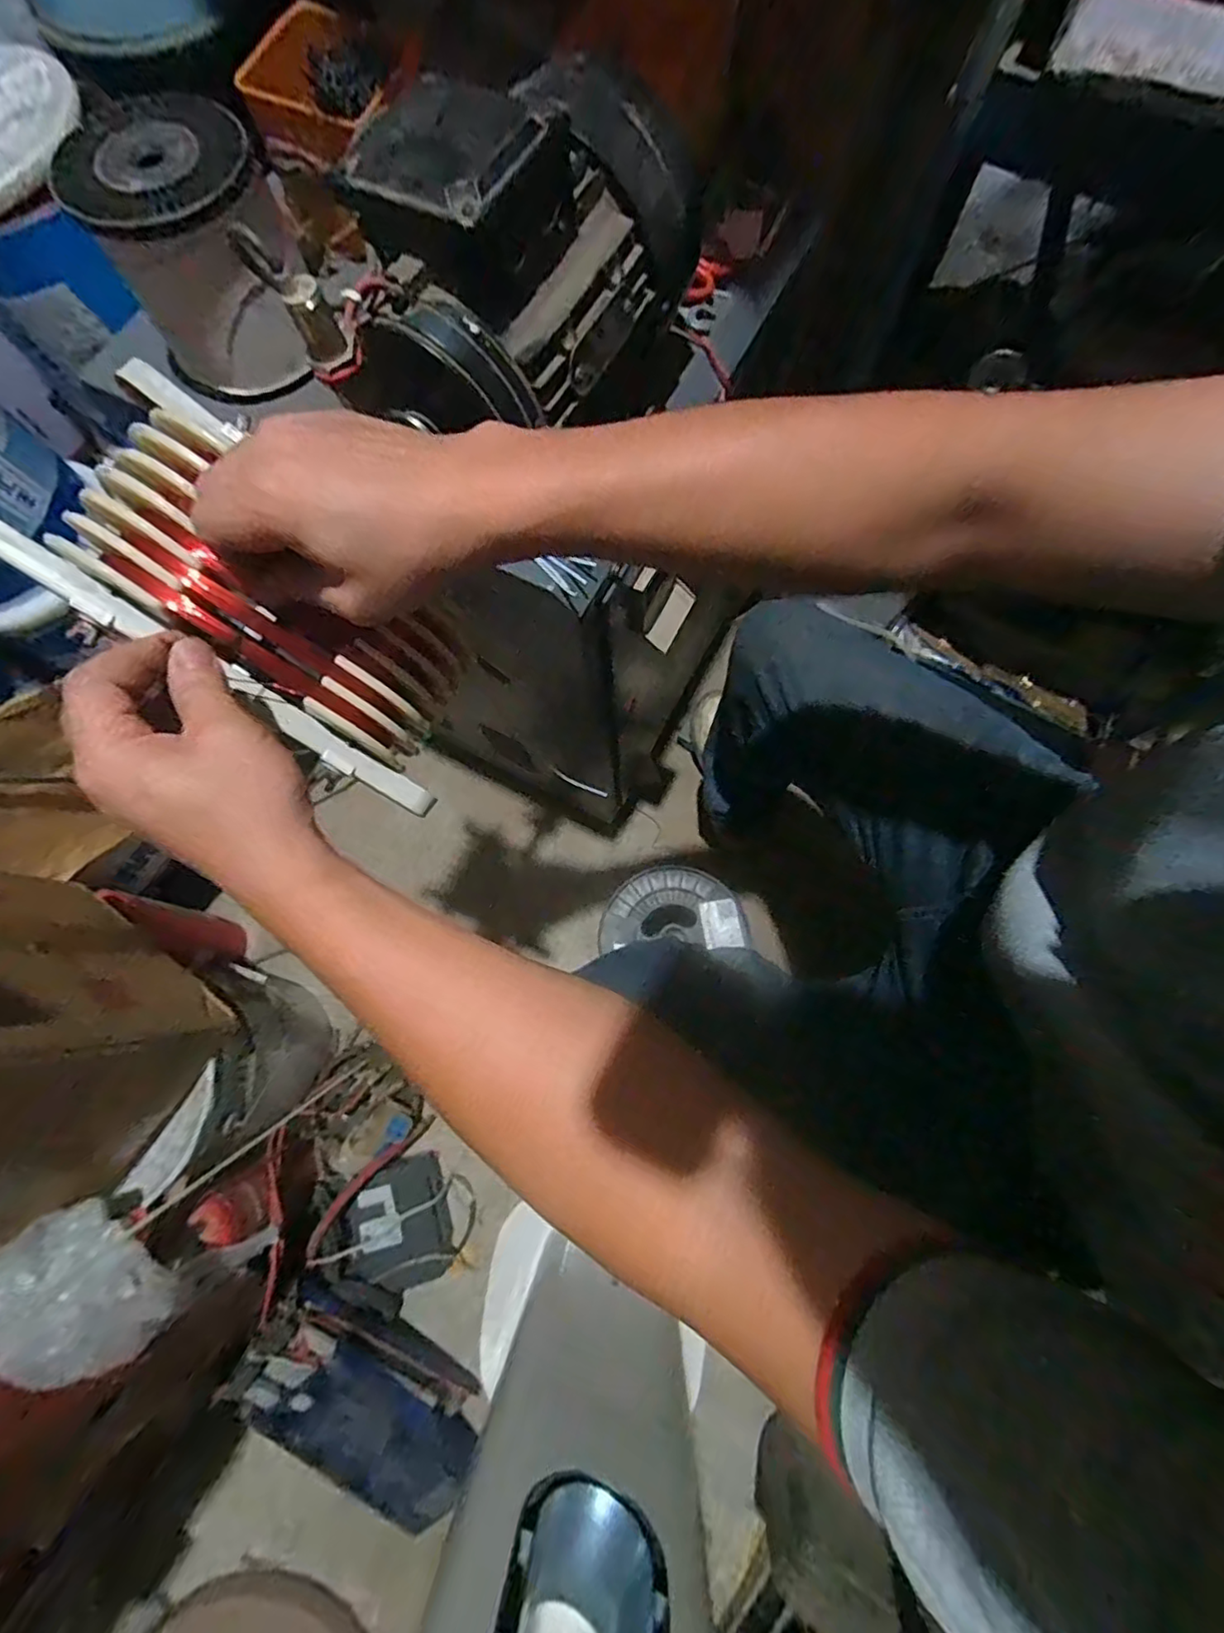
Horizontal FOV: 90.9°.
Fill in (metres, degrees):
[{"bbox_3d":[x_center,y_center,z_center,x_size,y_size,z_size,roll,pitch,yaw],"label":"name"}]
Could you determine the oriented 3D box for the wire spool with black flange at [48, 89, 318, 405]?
[{"bbox_3d":[-0.295,-0.410,0.441,0.126,0.113,0.129,-27,77,-6],"label":"wire spool with black flange"}]

